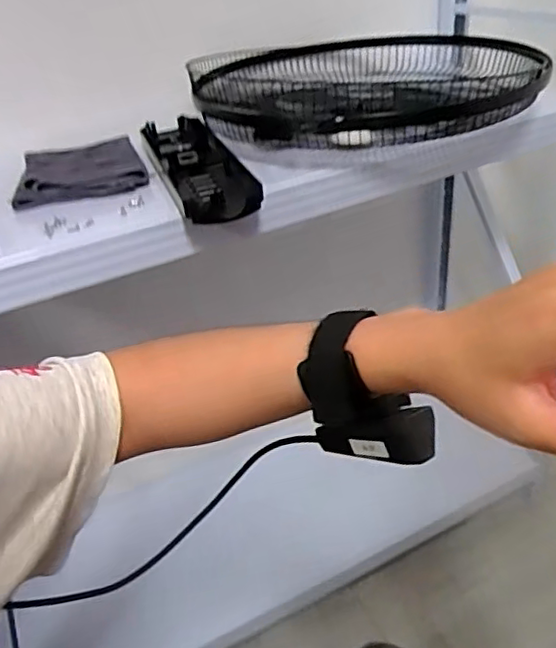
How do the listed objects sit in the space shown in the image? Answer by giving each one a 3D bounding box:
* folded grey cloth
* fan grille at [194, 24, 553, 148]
[{"bbox_3d":[-0.255,-0.200,0.798,0.157,0.027,0.149,-12,34,-8],"label":"folded grey cloth"},{"bbox_3d":[0.155,-0.368,0.917,0.473,0.085,0.506,-21,36,-21],"label":"fan grille"}]

